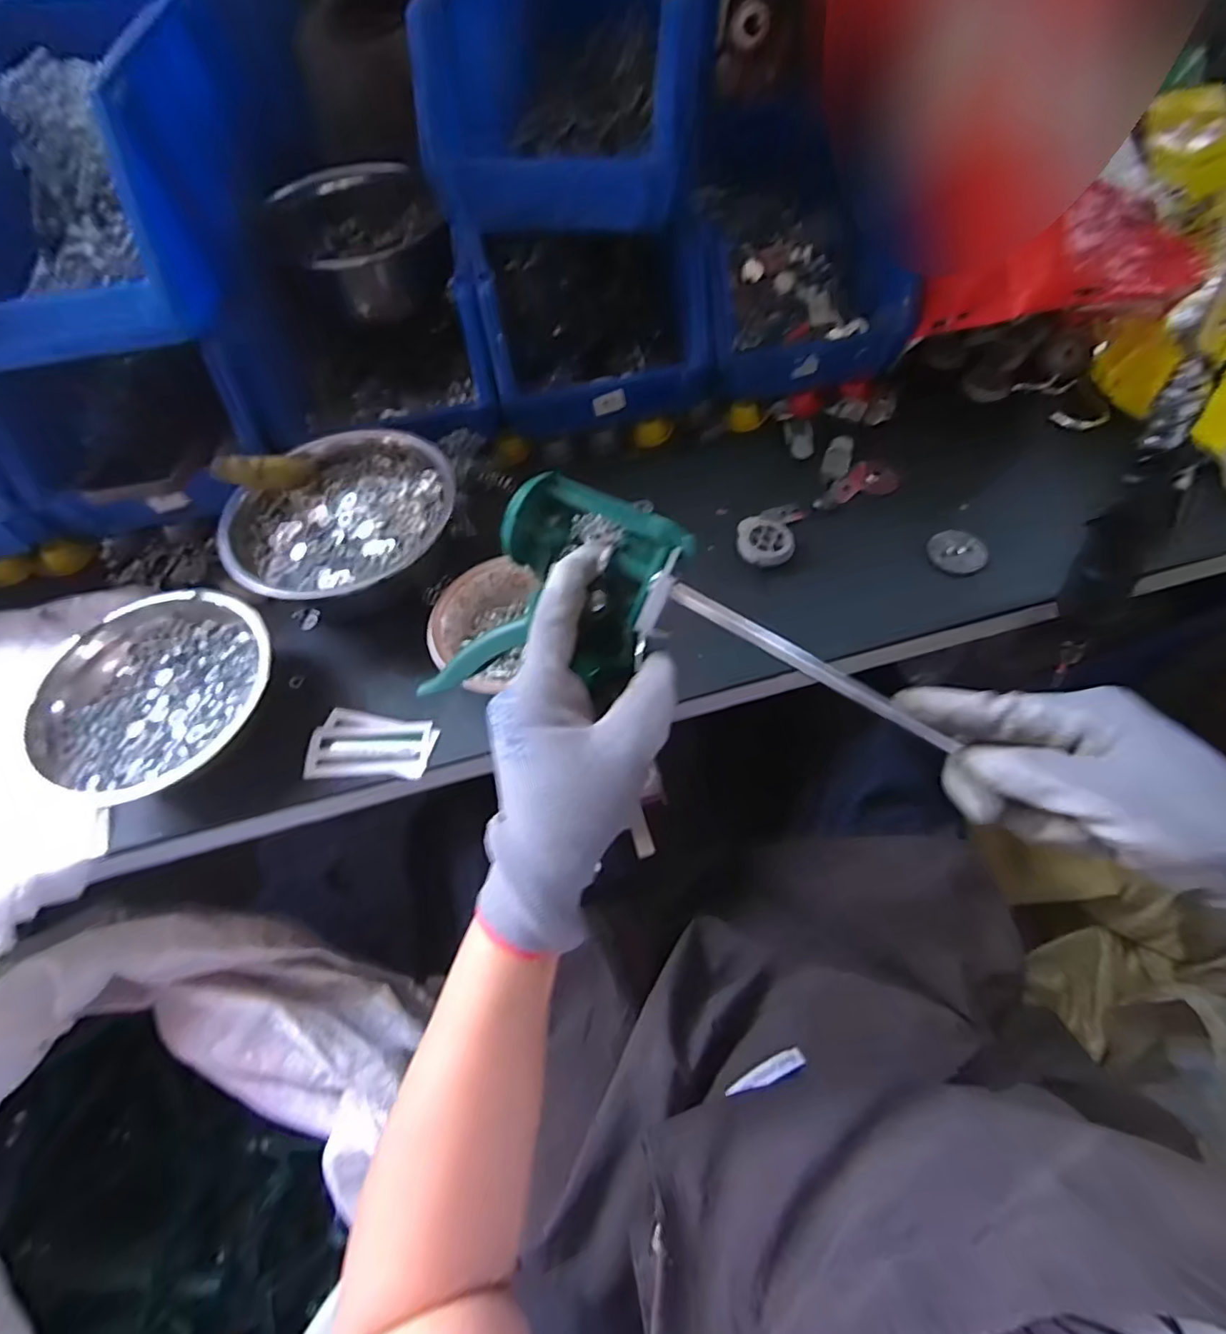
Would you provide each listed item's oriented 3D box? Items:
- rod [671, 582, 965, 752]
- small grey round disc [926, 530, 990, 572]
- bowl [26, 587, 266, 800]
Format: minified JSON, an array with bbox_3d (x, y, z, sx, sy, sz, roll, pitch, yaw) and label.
[{"bbox_3d":[0.097,0.002,0.267,0.156,0.008,0.010,29,63,-4],"label":"rod"},{"bbox_3d":[0.305,-0.102,0.502,0.045,0.005,0.043,-8,61,15],"label":"small grey round disc"},{"bbox_3d":[-0.332,0.021,0.429,0.159,0.053,0.148,-1,59,2],"label":"bowl"}]

